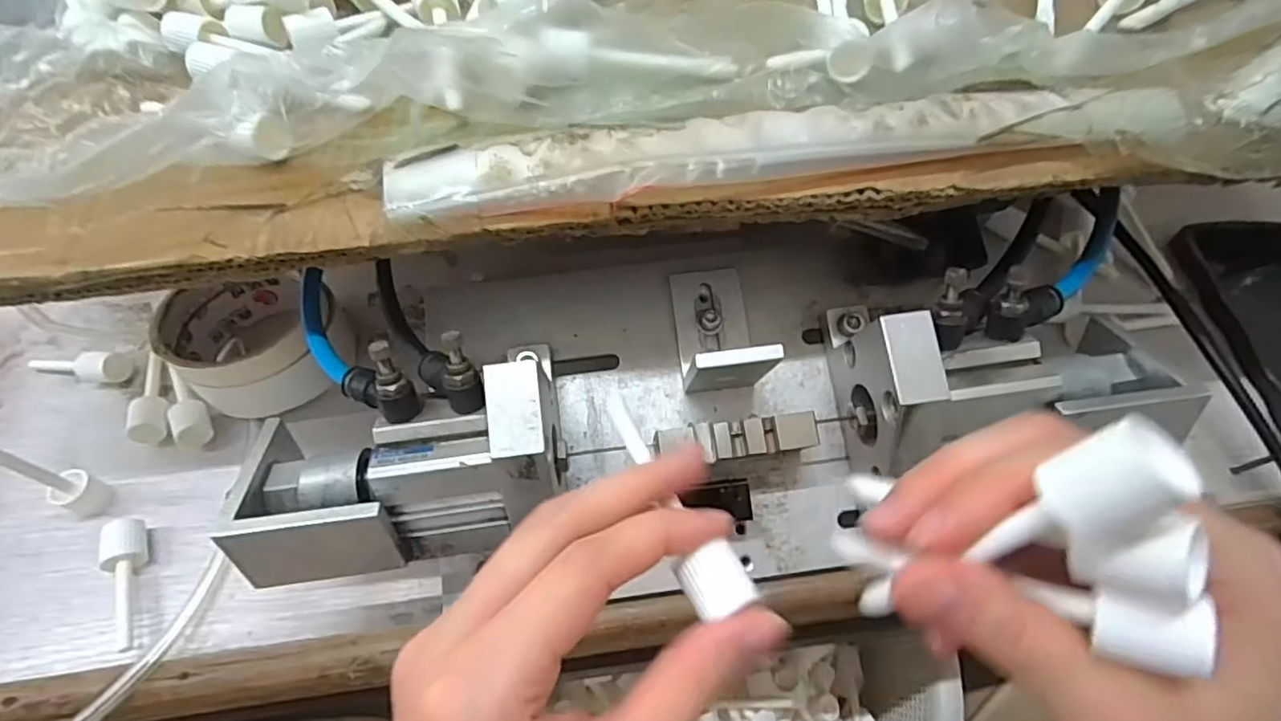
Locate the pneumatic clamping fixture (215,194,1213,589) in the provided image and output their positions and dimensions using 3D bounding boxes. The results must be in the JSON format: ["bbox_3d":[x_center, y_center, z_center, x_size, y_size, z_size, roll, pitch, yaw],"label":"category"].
[{"bbox_3d":[0.030,0.015,0.279,0.380,0.092,0.153,-4,59,0],"label":"pneumatic clamping fixture"}]

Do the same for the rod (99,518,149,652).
[{"bbox_3d":[-0.247,0.107,0.296,0.014,0.019,0.065,-23,61,-11],"label":"rod"}]

